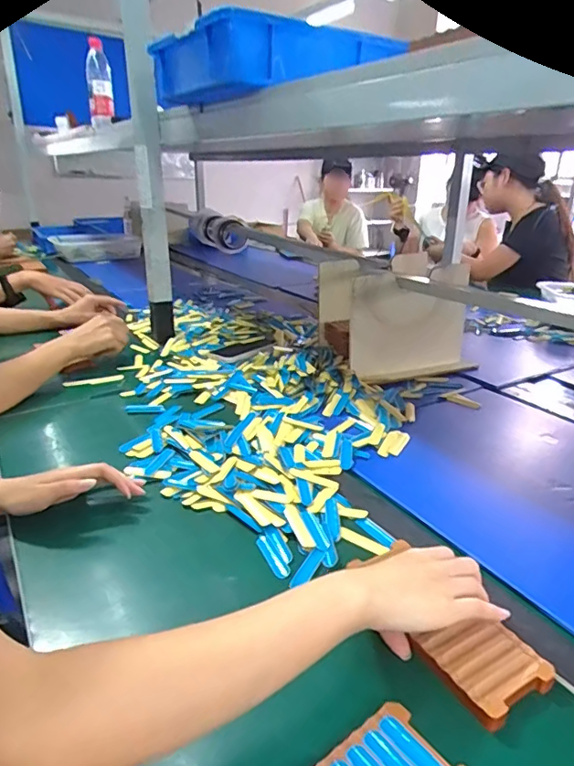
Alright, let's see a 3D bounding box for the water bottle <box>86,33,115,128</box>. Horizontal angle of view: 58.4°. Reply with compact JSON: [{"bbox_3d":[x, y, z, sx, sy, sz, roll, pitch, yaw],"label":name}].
[{"bbox_3d":[-0.560,-0.893,1.540,0.075,0.251,0.058,-12,46,-25],"label":"water bottle"}]

